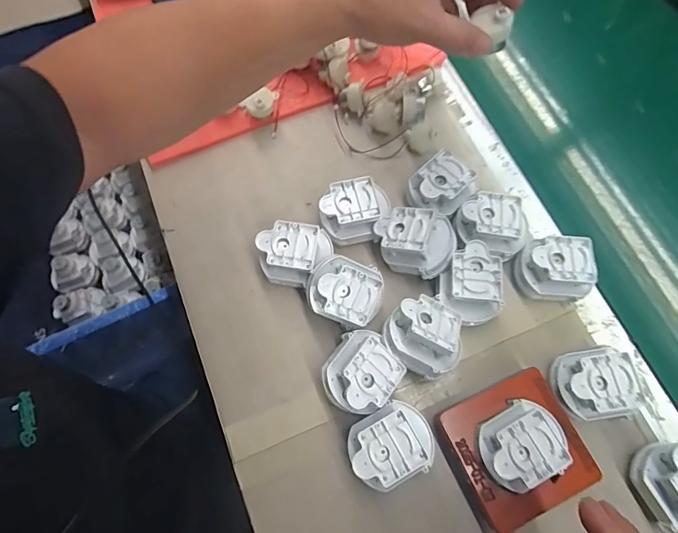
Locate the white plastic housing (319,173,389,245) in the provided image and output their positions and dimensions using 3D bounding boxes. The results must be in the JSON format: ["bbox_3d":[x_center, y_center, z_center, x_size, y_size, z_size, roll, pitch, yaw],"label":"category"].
[{"bbox_3d":[0.015,-0.053,0.431,0.064,0.047,0.051,-9,71,-3],"label":"white plastic housing"}]

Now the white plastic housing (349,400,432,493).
[{"bbox_3d":[0.043,0.148,0.359,0.069,0.048,0.057,-18,71,-6],"label":"white plastic housing"}]

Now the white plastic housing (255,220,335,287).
[{"bbox_3d":[-0.043,-0.010,0.418,0.072,0.048,0.056,3,70,1],"label":"white plastic housing"}]

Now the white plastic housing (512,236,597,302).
[{"bbox_3d":[0.205,0.003,0.414,0.061,0.049,0.052,5,70,2],"label":"white plastic housing"}]

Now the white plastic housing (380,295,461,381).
[{"bbox_3d":[0.076,0.062,0.378,0.069,0.037,0.055,30,49,2],"label":"white plastic housing"}]

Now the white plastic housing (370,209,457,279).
[{"bbox_3d":[0.071,-0.024,0.416,0.076,0.049,0.059,18,72,7],"label":"white plastic housing"}]

